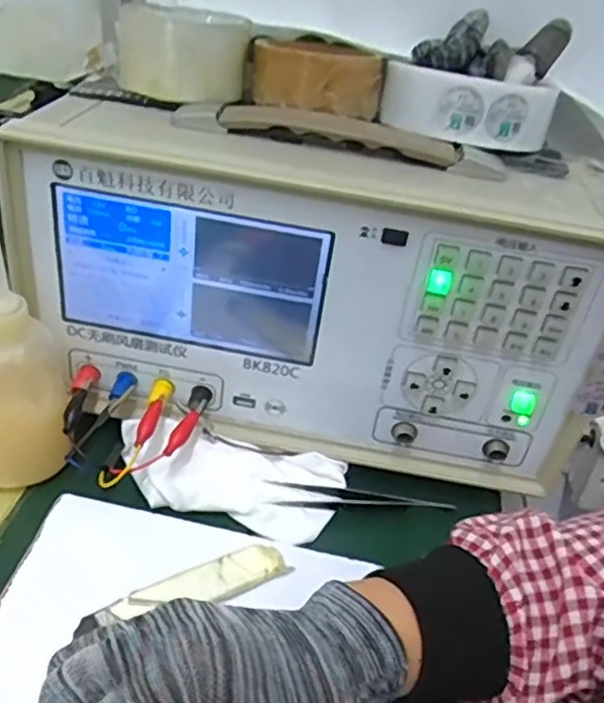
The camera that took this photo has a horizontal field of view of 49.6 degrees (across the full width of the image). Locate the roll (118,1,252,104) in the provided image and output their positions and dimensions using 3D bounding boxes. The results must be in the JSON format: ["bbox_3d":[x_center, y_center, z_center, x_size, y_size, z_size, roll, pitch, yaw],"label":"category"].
[{"bbox_3d":[-0.077,-0.194,0.422,0.079,0.042,0.086,-5,34,-12],"label":"roll"}]

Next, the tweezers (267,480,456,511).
[{"bbox_3d":[0.038,0.092,0.417,0.117,0.009,0.018,-1,33,-6],"label":"tweezers"}]

